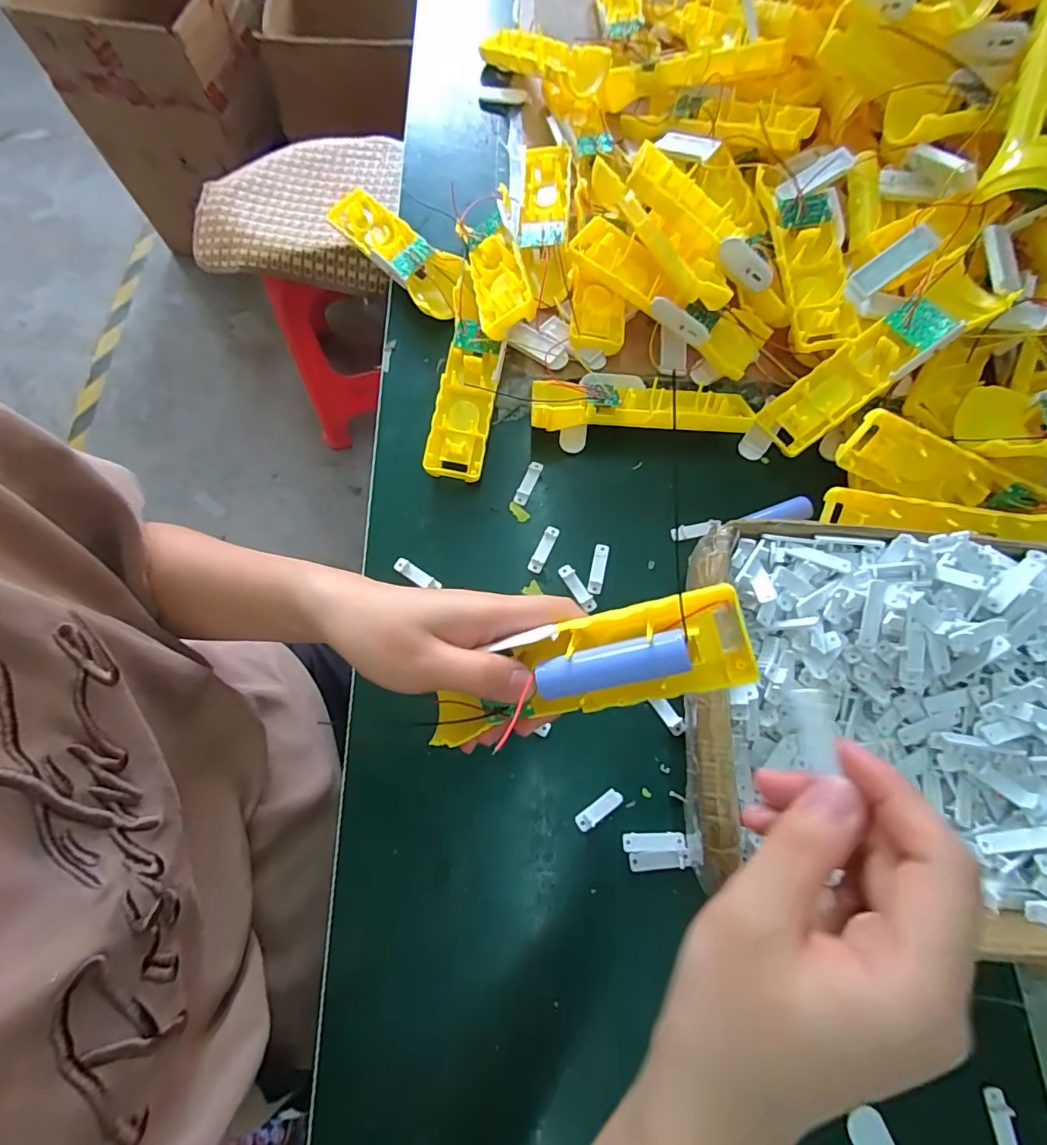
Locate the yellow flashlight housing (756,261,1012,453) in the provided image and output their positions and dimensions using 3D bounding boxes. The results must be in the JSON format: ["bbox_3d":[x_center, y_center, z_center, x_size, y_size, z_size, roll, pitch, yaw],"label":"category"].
[{"bbox_3d":[0.246,-0.147,0.358,0.157,0.024,0.042,-36,74,17],"label":"yellow flashlight housing"}]

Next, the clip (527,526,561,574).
[{"bbox_3d":[0.015,-0.017,0.368,0.010,0.004,0.036,25,74,7],"label":"clip"}]

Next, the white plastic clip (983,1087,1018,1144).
[{"bbox_3d":[0.256,0.299,0.269,0.010,0.005,0.037,-1,73,-1],"label":"white plastic clip"}]

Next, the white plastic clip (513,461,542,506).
[{"bbox_3d":[0.003,-0.068,0.384,0.010,0.005,0.035,24,74,7],"label":"white plastic clip"}]

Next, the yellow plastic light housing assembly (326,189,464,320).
[{"bbox_3d":[-0.110,-0.276,0.433,0.045,0.031,0.162,-42,77,-12],"label":"yellow plastic light housing assembly"}]

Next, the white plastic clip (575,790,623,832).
[{"bbox_3d":[0.047,0.147,0.315,0.033,0.004,0.011,-36,76,-11],"label":"white plastic clip"}]

